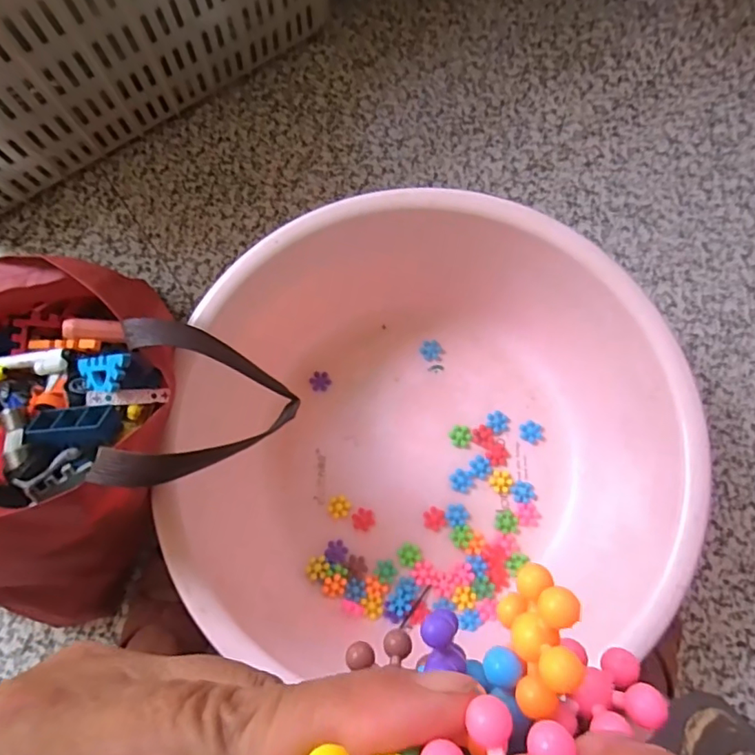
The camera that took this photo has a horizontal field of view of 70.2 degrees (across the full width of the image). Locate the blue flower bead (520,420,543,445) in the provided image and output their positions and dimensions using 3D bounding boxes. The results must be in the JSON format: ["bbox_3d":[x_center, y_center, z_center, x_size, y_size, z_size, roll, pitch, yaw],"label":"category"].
[{"bbox_3d":[0.185,0.065,0.647,0.027,0.007,0.026,0,75,0],"label":"blue flower bead"}]

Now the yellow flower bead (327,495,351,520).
[{"bbox_3d":[-0.044,0.150,0.623,0.025,0.008,0.026,12,75,3],"label":"yellow flower bead"}]

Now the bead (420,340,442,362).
[{"bbox_3d":[0.067,-0.033,0.676,0.026,0.012,0.026,0,75,0],"label":"bead"}]

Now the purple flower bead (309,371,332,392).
[{"bbox_3d":[-0.071,0.005,0.667,0.024,0.007,0.026,0,75,0],"label":"purple flower bead"}]

